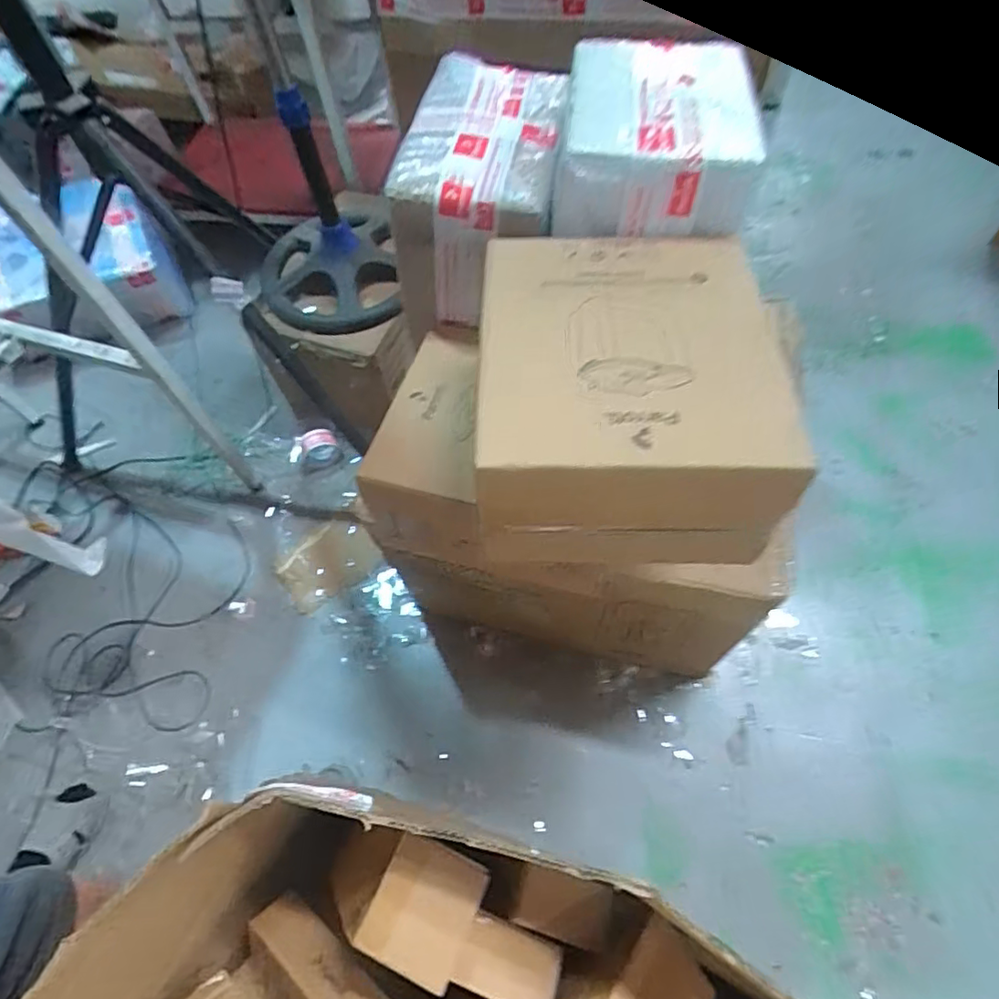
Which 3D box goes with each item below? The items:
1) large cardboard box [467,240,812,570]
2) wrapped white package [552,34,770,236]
[{"bbox_3d":[0.115,-0.110,0.564,0.259,0.144,0.329,-1,61,4],"label":"large cardboard box"},{"bbox_3d":[0.162,-0.374,0.597,0.195,0.102,0.202,7,62,7],"label":"wrapped white package"}]

